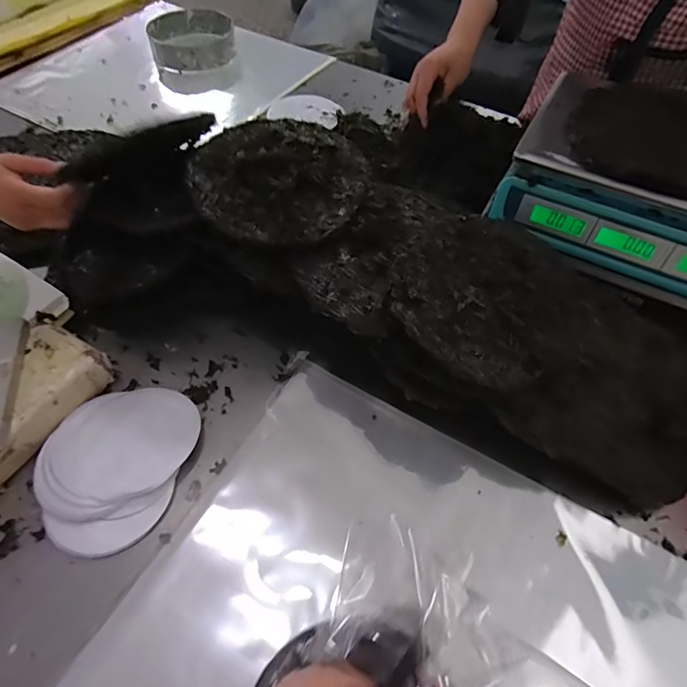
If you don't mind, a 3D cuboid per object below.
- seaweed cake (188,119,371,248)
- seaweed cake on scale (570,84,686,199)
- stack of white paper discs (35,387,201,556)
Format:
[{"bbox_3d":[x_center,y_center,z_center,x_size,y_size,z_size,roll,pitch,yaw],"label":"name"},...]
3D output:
[{"bbox_3d":[-0.067,-0.187,0.522,0.191,0.034,0.179,0,56,-1],"label":"seaweed cake"},{"bbox_3d":[0.375,-0.250,0.561,0.191,0.020,0.200,28,60,16],"label":"seaweed cake on scale"},{"bbox_3d":[-0.242,0.120,0.492,0.147,0.020,0.173,15,57,9],"label":"stack of white paper discs"}]

